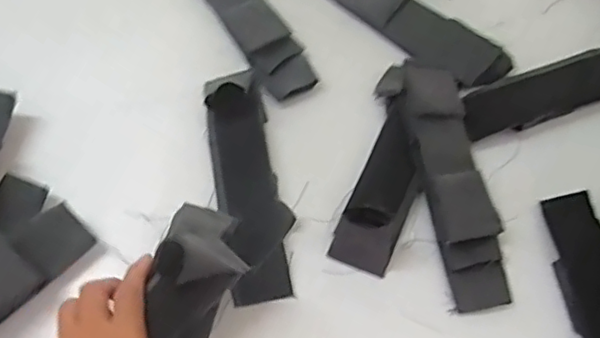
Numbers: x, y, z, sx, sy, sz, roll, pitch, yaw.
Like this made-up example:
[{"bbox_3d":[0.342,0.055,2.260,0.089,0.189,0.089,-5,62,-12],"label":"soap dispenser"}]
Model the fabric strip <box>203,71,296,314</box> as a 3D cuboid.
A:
[{"bbox_3d":[-0.040,0.008,0.474,0.051,0.037,0.181,-11,64,-4],"label":"fabric strip"}]

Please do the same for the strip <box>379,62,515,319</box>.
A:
[{"bbox_3d":[0.113,0.004,0.473,0.054,0.034,0.197,-9,63,-3],"label":"strip"}]

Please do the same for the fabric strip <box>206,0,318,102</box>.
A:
[{"bbox_3d":[-0.050,-0.141,0.555,0.045,0.025,0.188,-28,66,-12],"label":"fabric strip"}]

